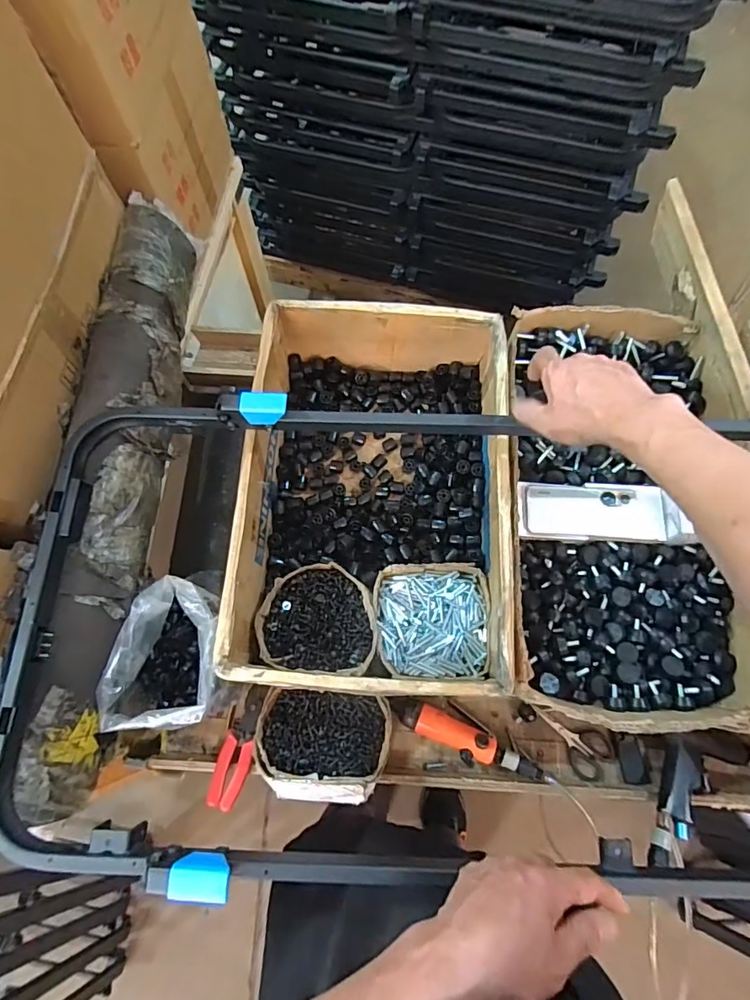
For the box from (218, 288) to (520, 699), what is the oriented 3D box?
[{"bbox_3d":[0.005,-0.010,0.713,0.342,0.172,0.515,3,72,2],"label":"box"}]

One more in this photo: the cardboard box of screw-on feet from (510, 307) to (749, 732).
[{"bbox_3d":[0.353,-0.008,0.713,0.319,0.101,0.602,2,72,2],"label":"cardboard box of screw-on feet"}]

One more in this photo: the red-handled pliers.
[{"bbox_3d":[-0.196,0.352,0.714,0.045,0.023,0.159,8,59,1],"label":"red-handled pliers"}]

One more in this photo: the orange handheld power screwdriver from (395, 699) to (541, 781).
[{"bbox_3d":[0.132,0.349,0.713,0.209,0.032,0.048,22,74,8],"label":"orange handheld power screwdriver"}]

